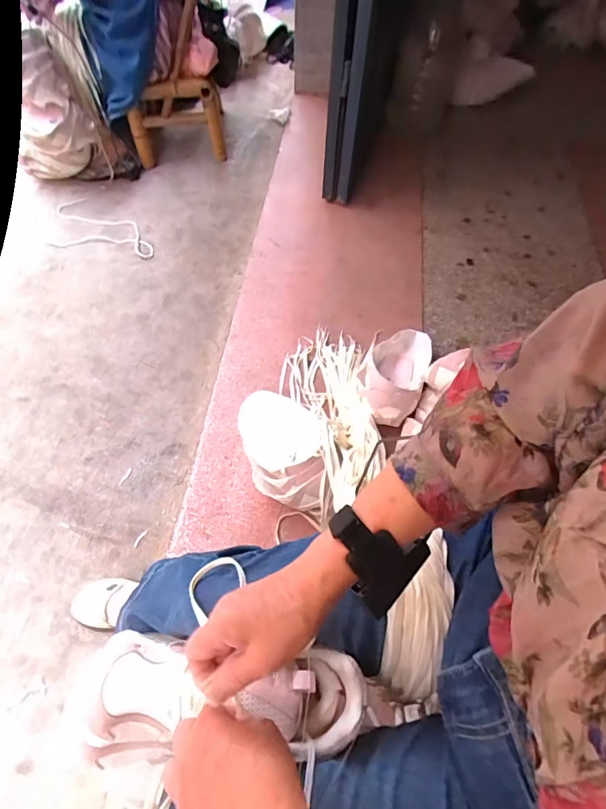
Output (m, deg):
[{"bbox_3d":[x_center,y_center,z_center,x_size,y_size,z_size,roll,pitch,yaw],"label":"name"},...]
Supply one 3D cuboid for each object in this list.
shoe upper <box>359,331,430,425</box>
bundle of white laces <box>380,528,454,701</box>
[{"bbox_3d":[0.227,-0.078,1.026,0.141,0.098,0.276,22,44,13],"label":"shoe upper"},{"bbox_3d":[0.106,0.218,0.399,0.058,0.035,0.158,14,99,9],"label":"bundle of white laces"}]

